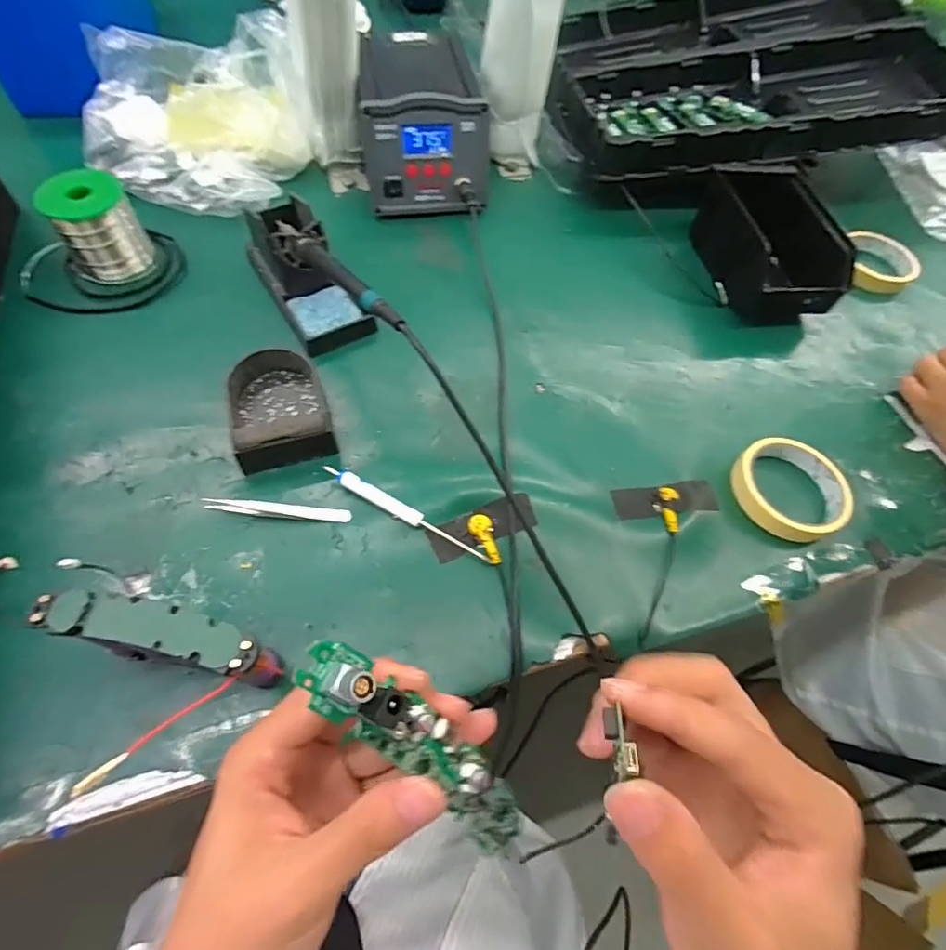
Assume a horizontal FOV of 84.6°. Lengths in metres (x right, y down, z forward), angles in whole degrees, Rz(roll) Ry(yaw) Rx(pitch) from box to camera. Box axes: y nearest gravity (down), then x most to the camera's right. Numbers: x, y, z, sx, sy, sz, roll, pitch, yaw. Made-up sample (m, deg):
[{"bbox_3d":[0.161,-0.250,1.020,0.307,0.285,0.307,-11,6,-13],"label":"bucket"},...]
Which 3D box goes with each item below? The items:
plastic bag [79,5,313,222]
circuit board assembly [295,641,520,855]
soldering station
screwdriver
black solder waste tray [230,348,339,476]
[{"bbox_3d":[-0.299,-0.396,0.548,0.210,0.113,0.236,-20,64,-14],"label":"plastic bag"},{"bbox_3d":[-0.015,0.101,0.187,0.113,0.019,0.022,50,63,-20],"label":"circuit board assembly"},{"bbox_3d":[-0.058,-0.390,0.576,0.129,0.097,0.199,-5,62,-7],"label":"soldering station"},{"bbox_3d":[-0.050,0.029,0.392,0.139,0.016,0.012,27,63,11],"label":"screwdriver"},{"bbox_3d":[-0.161,-0.060,0.426,0.077,0.034,0.114,-16,63,-13],"label":"black solder waste tray"}]

